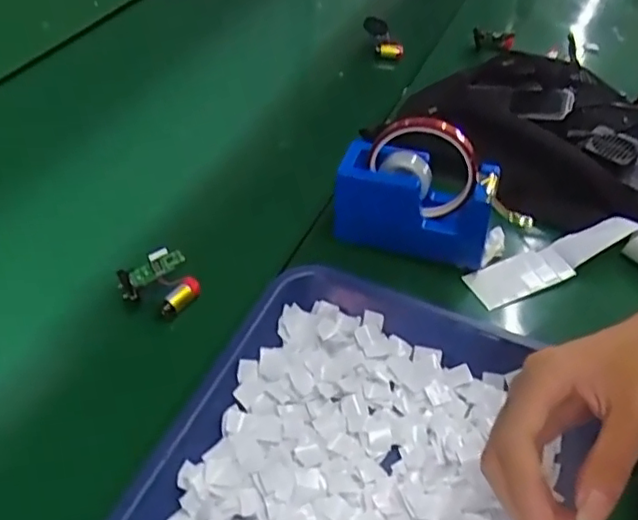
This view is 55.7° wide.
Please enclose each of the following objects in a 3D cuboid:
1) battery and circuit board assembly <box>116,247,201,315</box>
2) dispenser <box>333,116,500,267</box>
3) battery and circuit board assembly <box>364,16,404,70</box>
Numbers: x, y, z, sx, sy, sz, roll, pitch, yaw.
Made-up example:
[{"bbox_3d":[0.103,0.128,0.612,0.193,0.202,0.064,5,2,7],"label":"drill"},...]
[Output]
[{"bbox_3d":[-0.125,0.018,0.475,0.058,0.031,0.043,-14,50,-18],"label":"battery and circuit board assembly"},{"bbox_3d":[0.084,-0.065,0.508,0.129,0.103,0.058,19,48,12],"label":"dispenser"},{"bbox_3d":[0.090,-0.284,0.800,0.044,0.032,0.080,-8,59,-10],"label":"battery and circuit board assembly"}]

